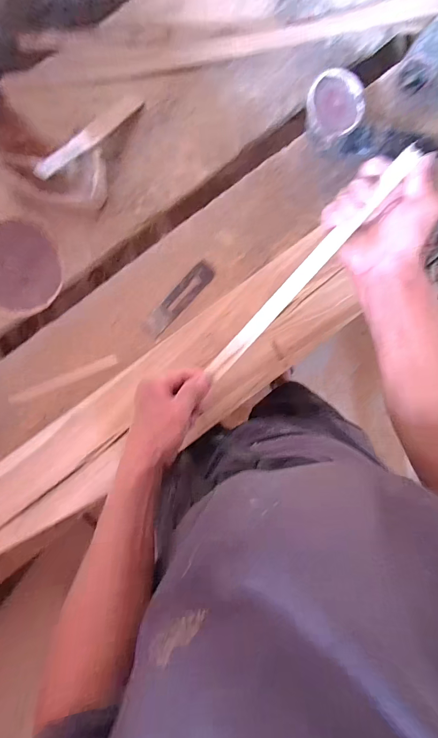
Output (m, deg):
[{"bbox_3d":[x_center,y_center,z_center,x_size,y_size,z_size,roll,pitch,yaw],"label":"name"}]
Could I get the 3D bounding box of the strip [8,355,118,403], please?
[{"bbox_3d":[-0.296,0.020,0.622,0.212,0.005,0.018,-23,98,-5],"label":"strip"}]

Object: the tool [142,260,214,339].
[{"bbox_3d":[-0.077,-0.132,0.626,0.039,0.015,0.175,42,89,-10],"label":"tool"}]

